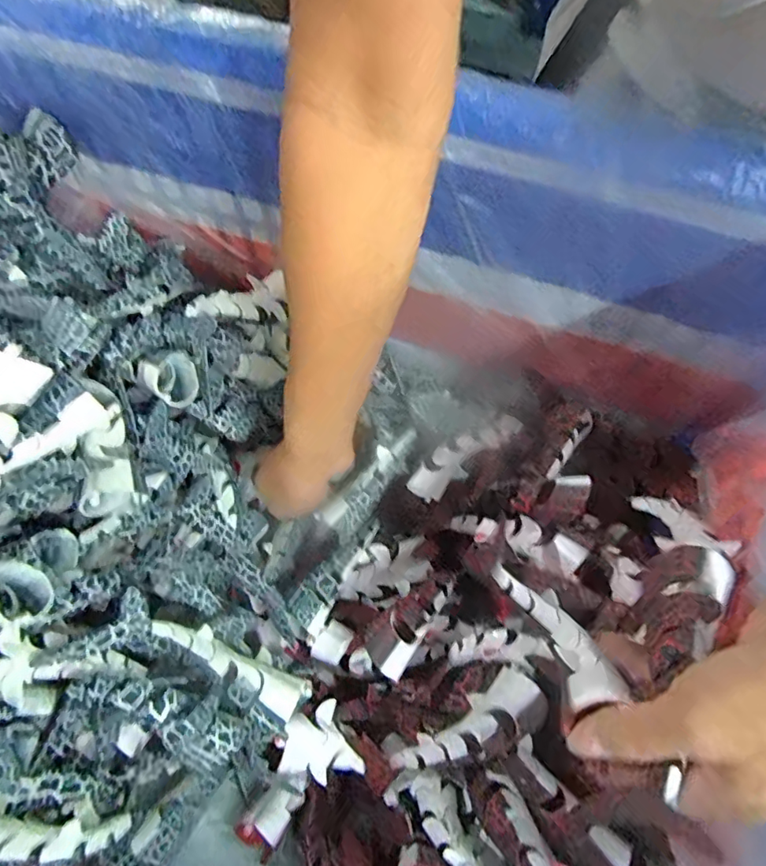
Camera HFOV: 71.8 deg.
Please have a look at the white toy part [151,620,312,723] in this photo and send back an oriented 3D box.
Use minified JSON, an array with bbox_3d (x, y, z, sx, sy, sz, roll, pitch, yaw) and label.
[{"bbox_3d":[-0.125,0.189,0.446,0.135,0.034,0.030,28,69,11],"label":"white toy part"}]

